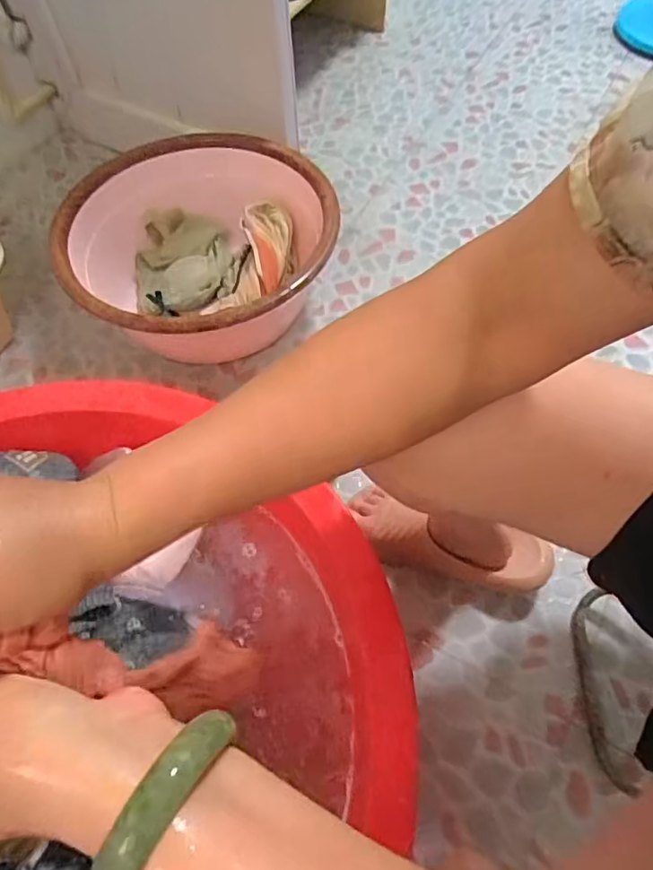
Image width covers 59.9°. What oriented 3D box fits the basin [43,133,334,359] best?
[{"bbox_3d":[-0.177,-0.265,0.865,0.390,0.174,0.374,-20,61,-11],"label":"basin"}]

